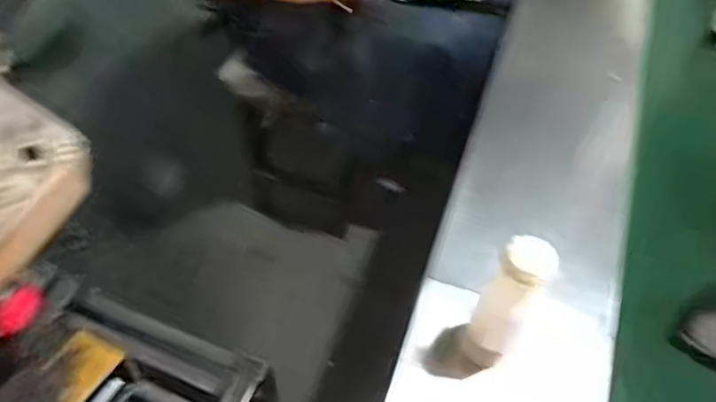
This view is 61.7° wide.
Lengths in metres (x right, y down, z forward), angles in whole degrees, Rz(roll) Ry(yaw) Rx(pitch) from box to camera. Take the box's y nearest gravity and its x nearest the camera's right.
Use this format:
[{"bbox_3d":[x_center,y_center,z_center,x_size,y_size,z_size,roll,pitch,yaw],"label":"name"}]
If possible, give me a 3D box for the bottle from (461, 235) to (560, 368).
[{"bbox_3d":[0.144,0.113,0.604,0.048,0.211,0.048,2,54,-2],"label":"bottle"}]

